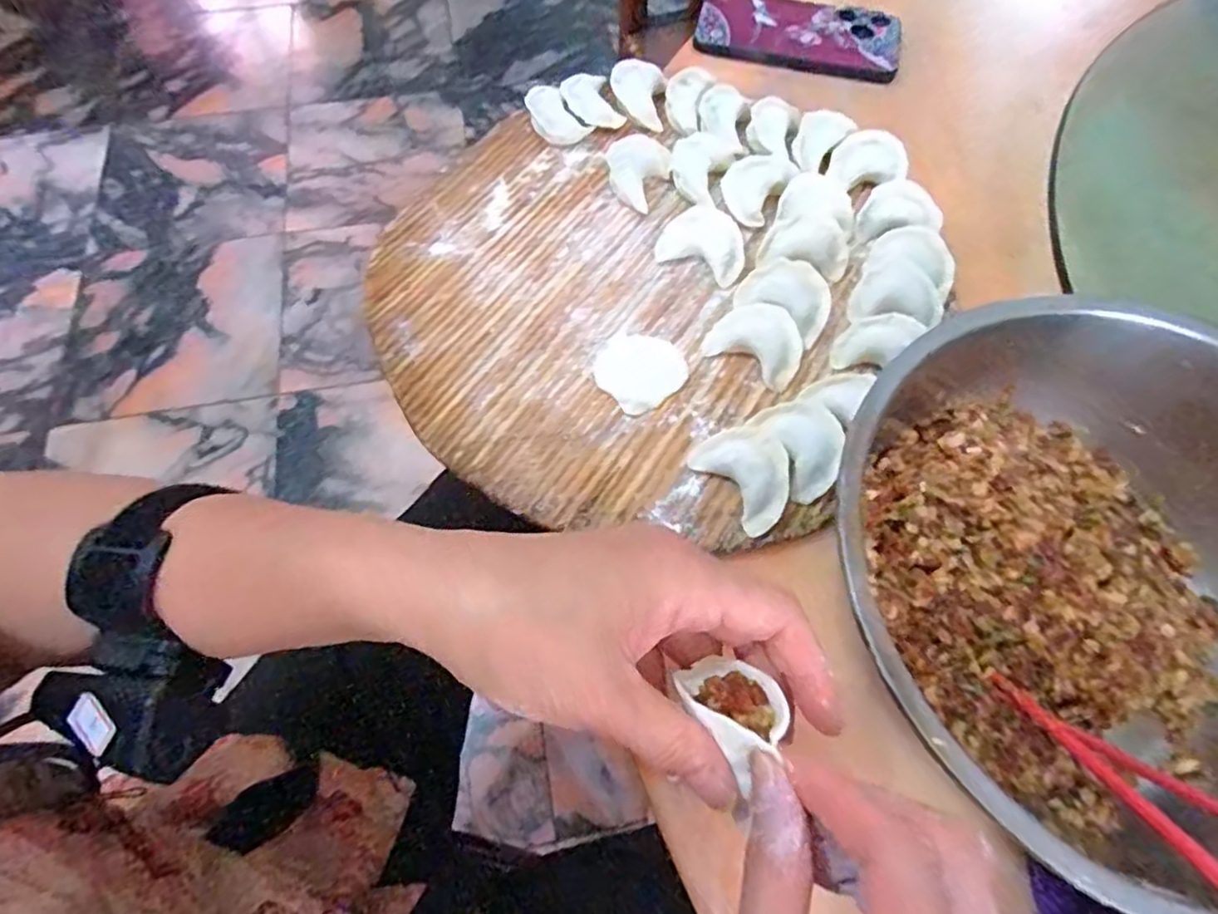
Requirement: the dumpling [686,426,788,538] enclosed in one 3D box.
[{"bbox_3d":[0.075,0.009,0.353,0.040,0.023,0.056,-35,71,-14],"label":"dumpling"}]

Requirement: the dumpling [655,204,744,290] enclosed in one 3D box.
[{"bbox_3d":[0.062,-0.139,0.425,0.054,0.020,0.040,23,69,10],"label":"dumpling"}]

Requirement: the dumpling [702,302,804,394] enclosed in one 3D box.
[{"bbox_3d":[0.089,-0.069,0.392,0.055,0.018,0.041,30,70,13],"label":"dumpling"}]

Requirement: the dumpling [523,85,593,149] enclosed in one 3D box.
[{"bbox_3d":[-0.040,-0.244,0.472,0.030,0.019,0.047,-39,72,-15],"label":"dumpling"}]

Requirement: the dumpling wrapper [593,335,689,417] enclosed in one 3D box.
[{"bbox_3d":[0.019,-0.053,0.392,0.052,0.004,0.050,0,67,0],"label":"dumpling wrapper"}]

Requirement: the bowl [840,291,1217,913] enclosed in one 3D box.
[{"bbox_3d":[0.210,0.062,0.291,0.237,0.098,0.225,0,65,-1],"label":"bowl"}]

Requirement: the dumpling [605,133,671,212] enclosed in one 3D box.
[{"bbox_3d":[0.021,-0.194,0.449,0.043,0.021,0.052,0,67,1],"label":"dumpling"}]

